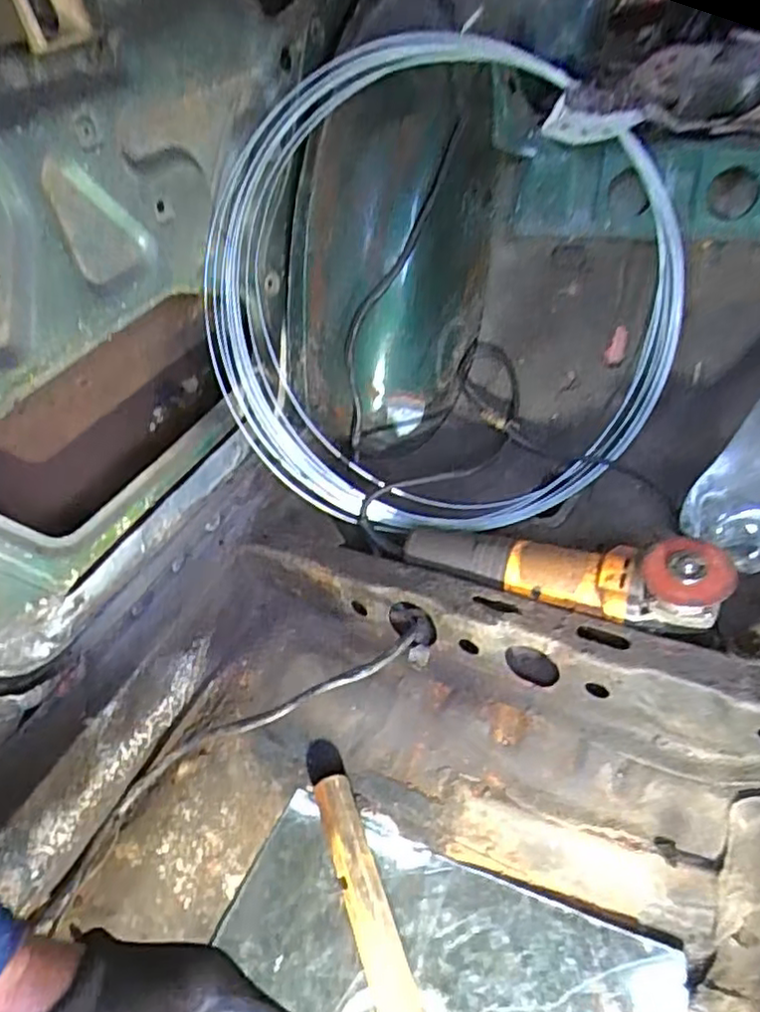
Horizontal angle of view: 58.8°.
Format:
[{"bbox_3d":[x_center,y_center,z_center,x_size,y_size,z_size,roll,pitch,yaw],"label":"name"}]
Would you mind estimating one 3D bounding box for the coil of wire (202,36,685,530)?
[{"bbox_3d":[0.080,-0.204,0.676,0.501,0.462,0.097,-39,11,0],"label":"coil of wire"}]

